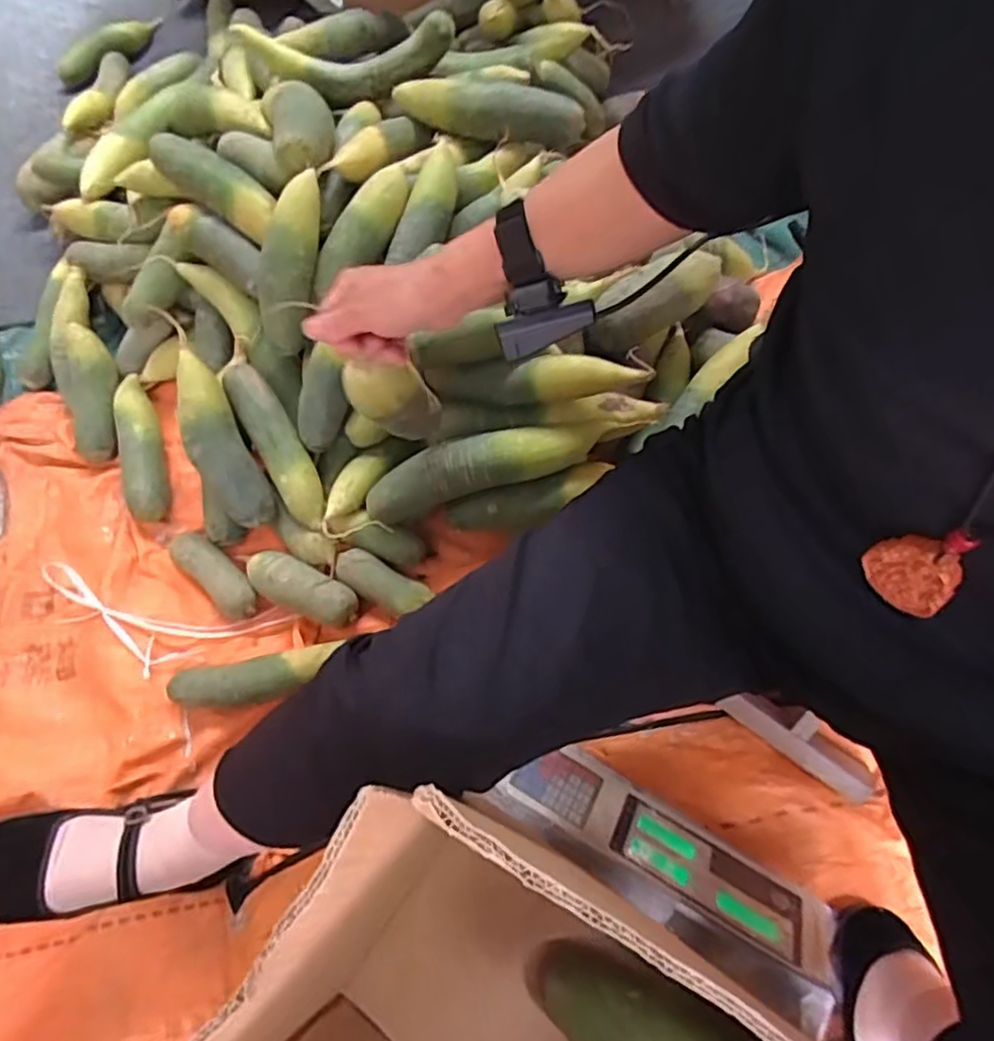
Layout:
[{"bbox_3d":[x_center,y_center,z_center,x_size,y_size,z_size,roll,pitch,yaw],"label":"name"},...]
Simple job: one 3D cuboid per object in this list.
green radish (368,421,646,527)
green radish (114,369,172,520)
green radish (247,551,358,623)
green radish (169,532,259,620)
[{"bbox_3d":[-0.005,-0.066,0.742,0.306,0.056,0.049,-16,64,11],"label":"green radish"},{"bbox_3d":[-0.465,-0.099,0.892,0.050,0.054,0.214,-15,67,-4],"label":"green radish"},{"bbox_3d":[-0.227,0.080,0.788,0.138,0.059,0.050,21,69,11],"label":"green radish"},{"bbox_3d":[-0.348,0.061,0.826,0.154,0.040,0.051,36,73,16],"label":"green radish"}]

